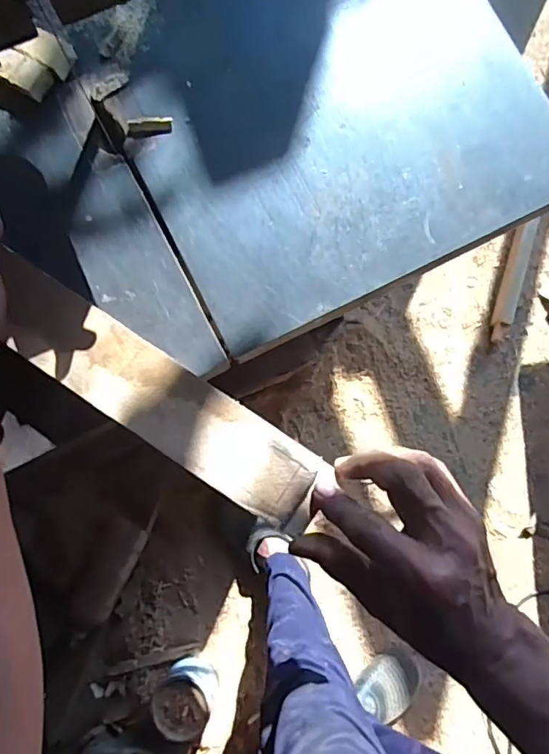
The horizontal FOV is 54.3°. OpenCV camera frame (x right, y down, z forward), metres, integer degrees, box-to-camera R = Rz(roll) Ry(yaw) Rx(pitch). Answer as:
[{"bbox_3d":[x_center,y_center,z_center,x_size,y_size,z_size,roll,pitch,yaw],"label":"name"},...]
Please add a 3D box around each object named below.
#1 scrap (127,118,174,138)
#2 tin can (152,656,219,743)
[{"bbox_3d":[-0.091,-0.183,0.391,0.032,0.009,0.011,-1,79,0],"label":"scrap"},{"bbox_3d":[-0.169,0.615,1.032,0.107,0.112,0.105,0,79,0],"label":"tin can"}]

